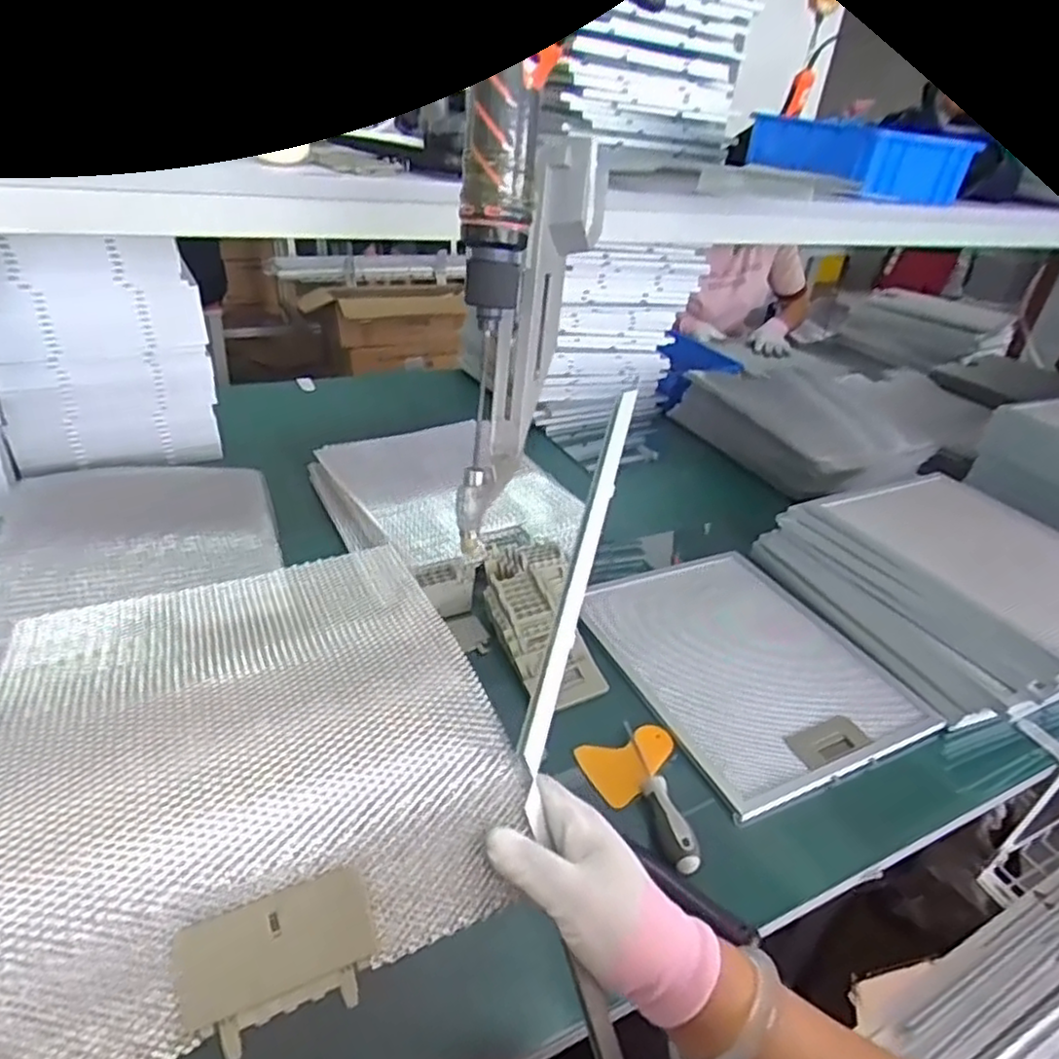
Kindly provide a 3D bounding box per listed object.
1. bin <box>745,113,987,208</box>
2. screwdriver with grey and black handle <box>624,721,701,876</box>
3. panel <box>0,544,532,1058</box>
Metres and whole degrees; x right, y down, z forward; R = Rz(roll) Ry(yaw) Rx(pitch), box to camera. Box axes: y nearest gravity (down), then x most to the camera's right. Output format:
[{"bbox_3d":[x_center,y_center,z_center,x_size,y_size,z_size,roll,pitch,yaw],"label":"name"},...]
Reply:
[{"bbox_3d":[0.410,-0.467,0.889,0.170,0.064,0.218,-16,39,-32],"label":"bin"},{"bbox_3d":[0.113,0.230,0.633,0.023,0.025,0.156,-1,33,-12],"label":"screwdriver with grey and black handle"},{"bbox_3d":[-0.167,0.126,0.415,0.270,0.049,0.290,-10,35,-25],"label":"panel"}]

